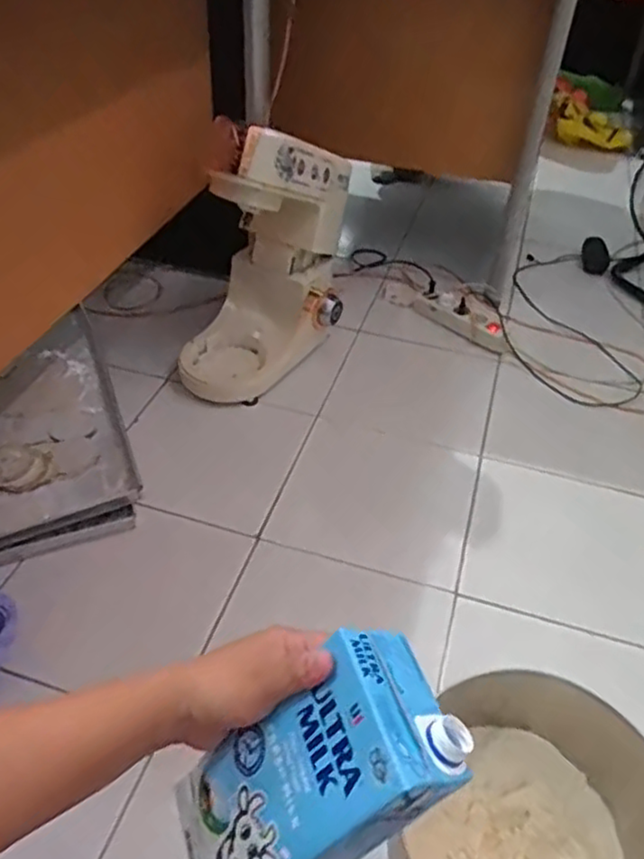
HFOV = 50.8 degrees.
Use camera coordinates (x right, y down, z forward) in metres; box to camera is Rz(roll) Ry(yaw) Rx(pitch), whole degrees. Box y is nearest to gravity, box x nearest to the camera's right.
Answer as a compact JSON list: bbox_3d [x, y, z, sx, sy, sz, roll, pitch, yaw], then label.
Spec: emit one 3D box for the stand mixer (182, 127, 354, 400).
[{"bbox_3d":[-0.105,-0.310,1.223,0.188,0.419,0.359,28,46,25],"label":"stand mixer"}]

